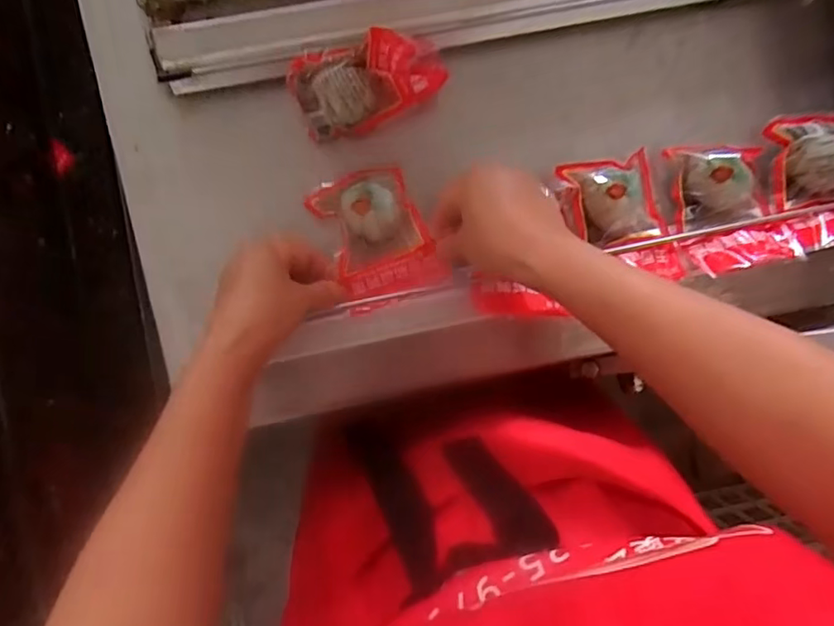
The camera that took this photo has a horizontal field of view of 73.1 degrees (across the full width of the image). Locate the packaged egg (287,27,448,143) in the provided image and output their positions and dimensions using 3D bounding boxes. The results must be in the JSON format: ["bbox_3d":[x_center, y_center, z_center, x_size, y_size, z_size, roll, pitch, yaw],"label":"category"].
[{"bbox_3d":[-0.037,-0.181,0.444,0.116,0.046,0.059,-17,96,-2],"label":"packaged egg"}]

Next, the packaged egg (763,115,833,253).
[{"bbox_3d":[0.351,-0.114,0.479,0.090,0.053,0.112,-7,96,-4],"label":"packaged egg"}]

